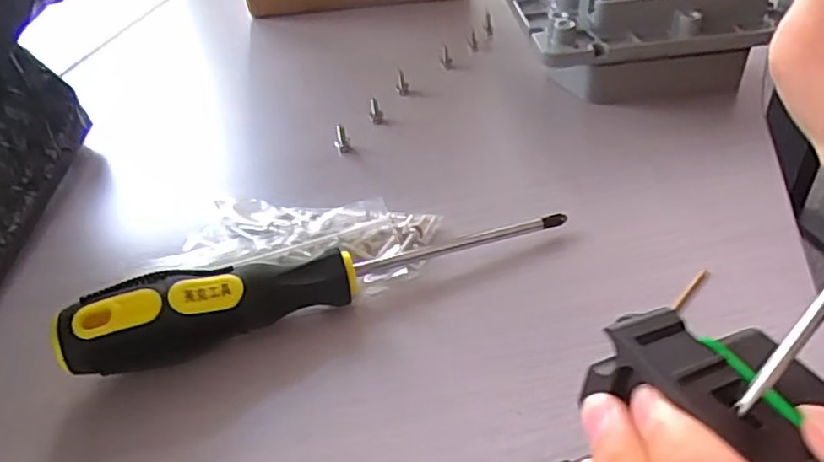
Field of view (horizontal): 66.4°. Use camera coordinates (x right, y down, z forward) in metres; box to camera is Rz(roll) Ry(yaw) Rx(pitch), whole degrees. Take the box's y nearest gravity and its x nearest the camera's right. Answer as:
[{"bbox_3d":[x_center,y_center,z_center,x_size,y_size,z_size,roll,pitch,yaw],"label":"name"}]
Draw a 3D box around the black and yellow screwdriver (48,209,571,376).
[{"bbox_3d":[-0.030,0.019,0.244,0.193,0.034,0.024,-14,40,-9],"label":"black and yellow screwdriver"}]

